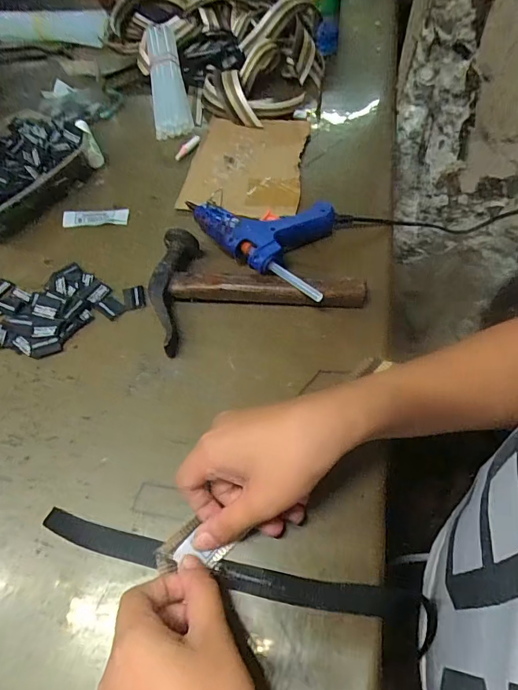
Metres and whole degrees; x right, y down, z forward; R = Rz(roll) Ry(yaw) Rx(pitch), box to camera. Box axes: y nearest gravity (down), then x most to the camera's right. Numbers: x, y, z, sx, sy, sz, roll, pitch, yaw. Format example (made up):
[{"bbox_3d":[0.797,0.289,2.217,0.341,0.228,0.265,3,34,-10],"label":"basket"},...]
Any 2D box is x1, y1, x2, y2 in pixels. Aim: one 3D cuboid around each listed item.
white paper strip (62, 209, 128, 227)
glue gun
[{"bbox_3d":[-0.172,-0.134,0.461,0.069,0.004,0.023,-4,68,2],"label":"white paper strip"},{"bbox_3d":[0.013,-0.107,0.413,0.158,0.032,0.098,32,63,21],"label":"glue gun"}]

